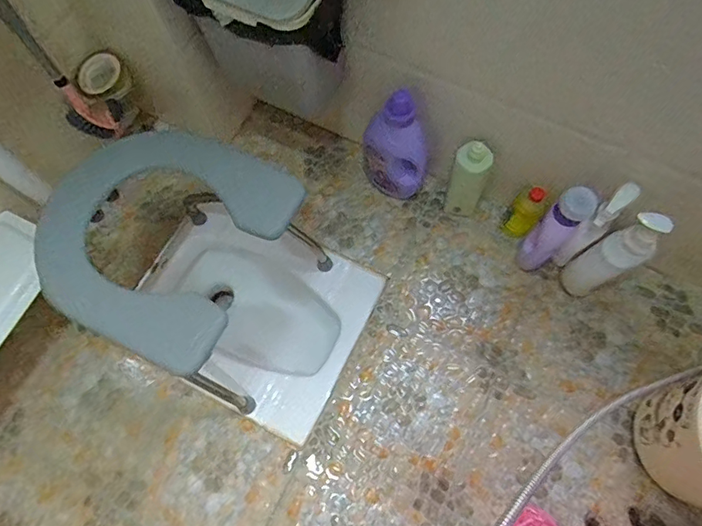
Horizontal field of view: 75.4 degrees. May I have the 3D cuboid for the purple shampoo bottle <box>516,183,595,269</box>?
[{"bbox_3d":[0.426,-0.066,0.961,0.080,0.274,0.070,-37,72,-12],"label":"purple shampoo bottle"}]

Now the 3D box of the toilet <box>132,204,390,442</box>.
[{"bbox_3d":[-0.213,0.128,1.137,0.490,0.265,0.423,29,72,12],"label":"toilet"}]

